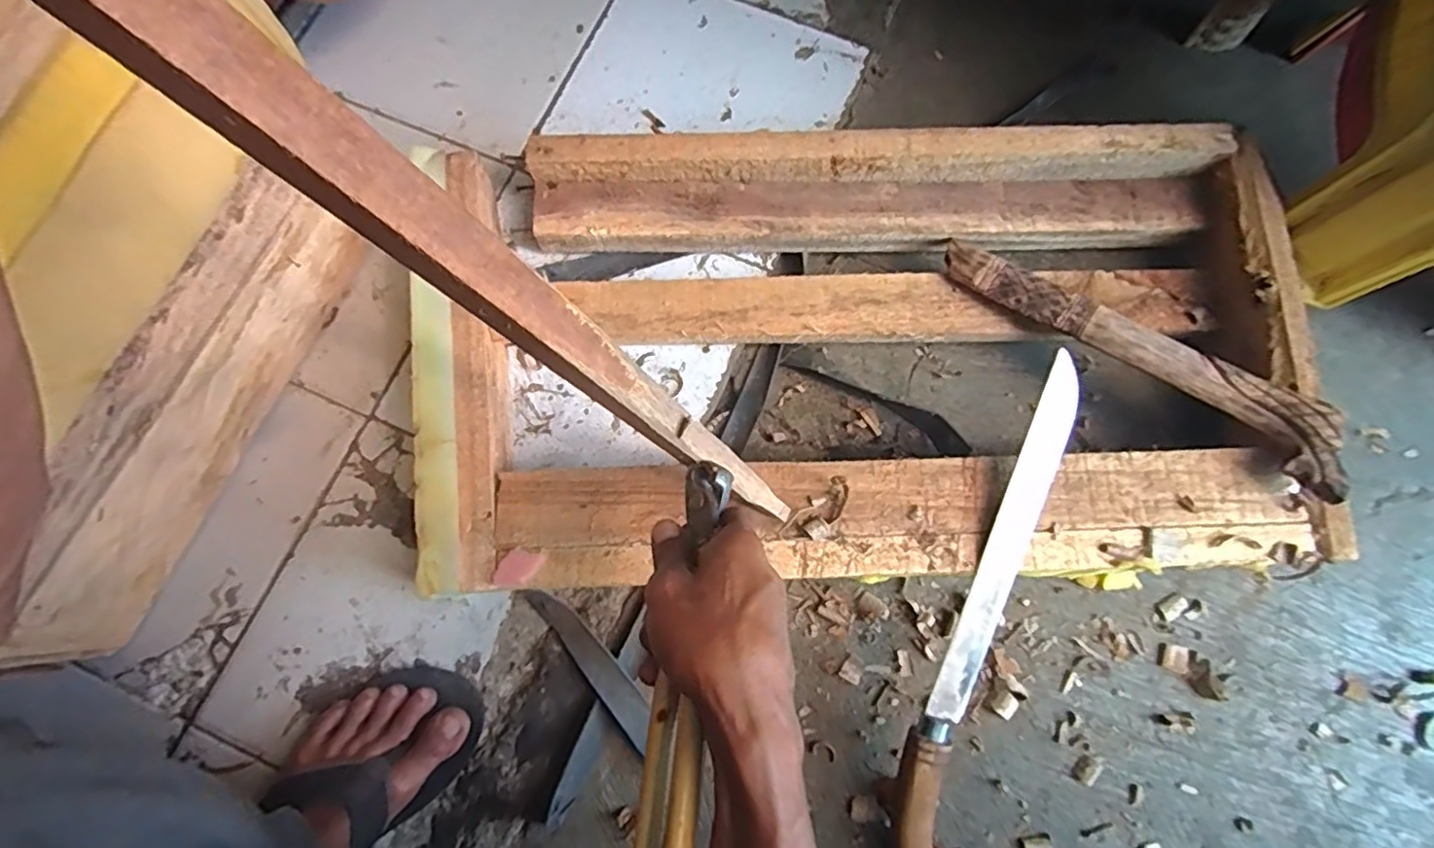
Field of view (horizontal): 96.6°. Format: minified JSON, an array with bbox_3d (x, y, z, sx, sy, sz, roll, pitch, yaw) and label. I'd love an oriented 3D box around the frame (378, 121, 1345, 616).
[{"bbox_3d":[0.129,-0.069,0.588,0.745,0.097,0.400,-1,77,0],"label":"frame"}]

